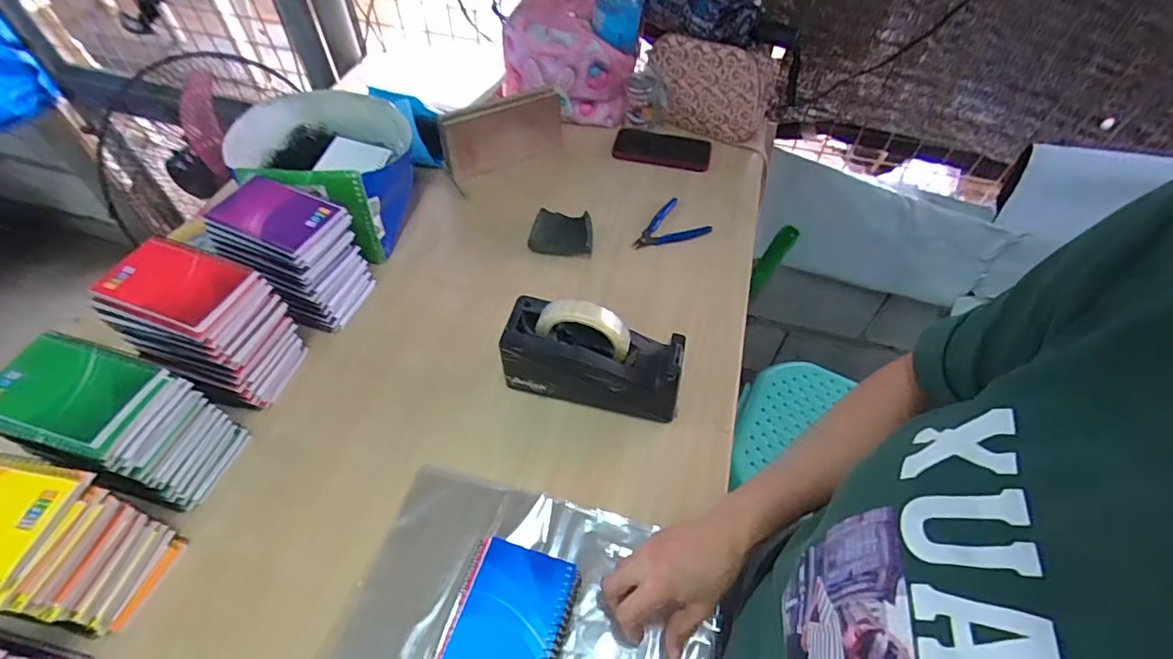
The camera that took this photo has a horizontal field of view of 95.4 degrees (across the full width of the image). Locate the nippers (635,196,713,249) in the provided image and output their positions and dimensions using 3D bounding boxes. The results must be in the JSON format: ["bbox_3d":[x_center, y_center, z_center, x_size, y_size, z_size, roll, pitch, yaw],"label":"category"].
[{"bbox_3d":[0.141,-0.157,0.843,0.086,0.022,0.126,31,58,19],"label":"nippers"}]

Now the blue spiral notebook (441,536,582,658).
[{"bbox_3d":[-0.065,0.256,0.450,0.089,0.010,0.133,14,54,8],"label":"blue spiral notebook"}]

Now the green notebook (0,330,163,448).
[{"bbox_3d":[-0.475,0.050,0.488,0.135,0.009,0.087,14,54,8],"label":"green notebook"}]

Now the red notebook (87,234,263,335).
[{"bbox_3d":[-0.426,-0.048,0.555,0.137,0.018,0.085,18,55,11],"label":"red notebook"}]

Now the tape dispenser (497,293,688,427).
[{"bbox_3d":[0.009,0.023,0.619,0.208,0.114,0.075,14,54,8],"label":"tape dispenser"}]

